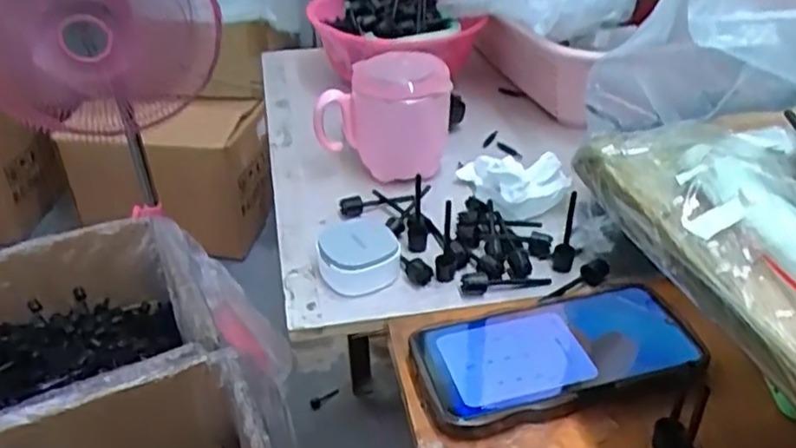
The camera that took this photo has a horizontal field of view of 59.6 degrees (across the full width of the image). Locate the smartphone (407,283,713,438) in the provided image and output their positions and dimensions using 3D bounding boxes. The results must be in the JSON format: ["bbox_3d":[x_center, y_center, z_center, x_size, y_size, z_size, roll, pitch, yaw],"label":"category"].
[{"bbox_3d":[0.097,0.075,0.418,0.171,0.014,0.081,-11,36,-14],"label":"smartphone"}]

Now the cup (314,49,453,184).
[{"bbox_3d":[-0.011,-0.092,0.579,0.105,0.089,0.073,-2,35,-2],"label":"cup"}]

